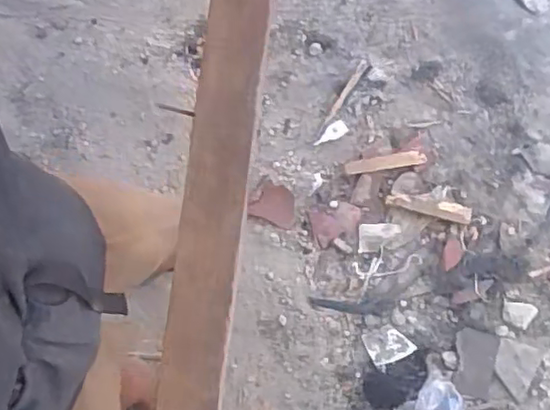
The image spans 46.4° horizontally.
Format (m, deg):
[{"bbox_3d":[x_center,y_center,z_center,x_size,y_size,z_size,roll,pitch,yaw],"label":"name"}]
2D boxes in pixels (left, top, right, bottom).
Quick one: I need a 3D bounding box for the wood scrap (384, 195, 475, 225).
[{"bbox_3d":[0.348,0.002,1.443,0.191,0.013,0.039,15,78,2],"label":"wood scrap"}]

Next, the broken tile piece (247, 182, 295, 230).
[{"bbox_3d":[0.000,-0.002,1.462,0.102,0.007,0.088,21,78,4],"label":"broken tile piece"}]

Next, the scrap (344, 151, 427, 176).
[{"bbox_3d":[0.253,-0.097,1.469,0.184,0.015,0.034,-8,78,-2],"label":"scrap"}]

